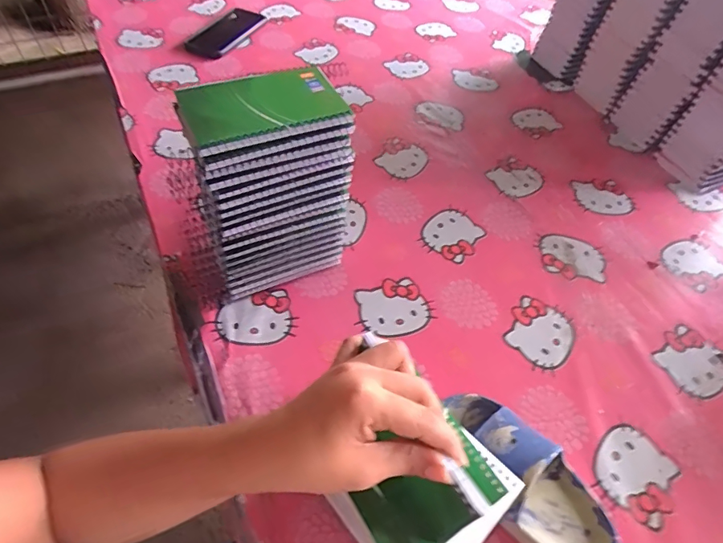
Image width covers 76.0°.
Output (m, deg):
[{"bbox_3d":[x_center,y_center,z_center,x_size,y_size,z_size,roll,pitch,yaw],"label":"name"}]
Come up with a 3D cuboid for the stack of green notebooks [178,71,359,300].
[{"bbox_3d":[-0.095,-0.077,0.470,0.142,0.208,0.084,-20,57,-20],"label":"stack of green notebooks"}]

